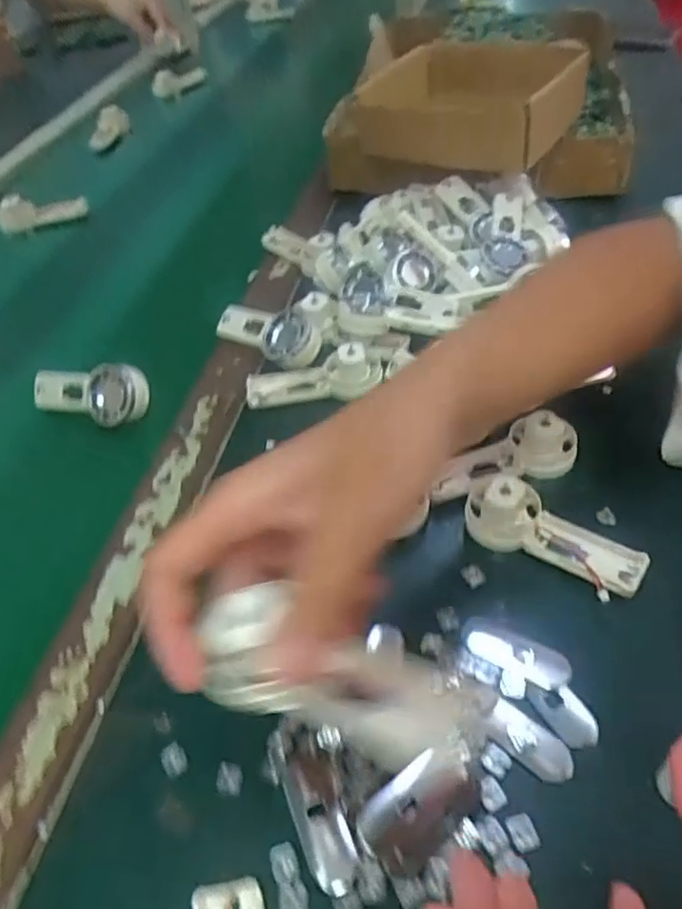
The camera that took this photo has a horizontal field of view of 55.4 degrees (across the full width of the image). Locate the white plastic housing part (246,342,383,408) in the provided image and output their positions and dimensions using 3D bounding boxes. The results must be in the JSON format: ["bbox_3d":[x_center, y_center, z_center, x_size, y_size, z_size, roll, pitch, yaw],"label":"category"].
[{"bbox_3d":[-0.020,-0.055,0.445,0.092,0.029,0.034,-3,45,5],"label":"white plastic housing part"}]

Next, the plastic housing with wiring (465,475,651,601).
[{"bbox_3d":[0.108,0.041,0.337,0.095,0.033,0.038,27,55,30],"label":"plastic housing with wiring"}]

